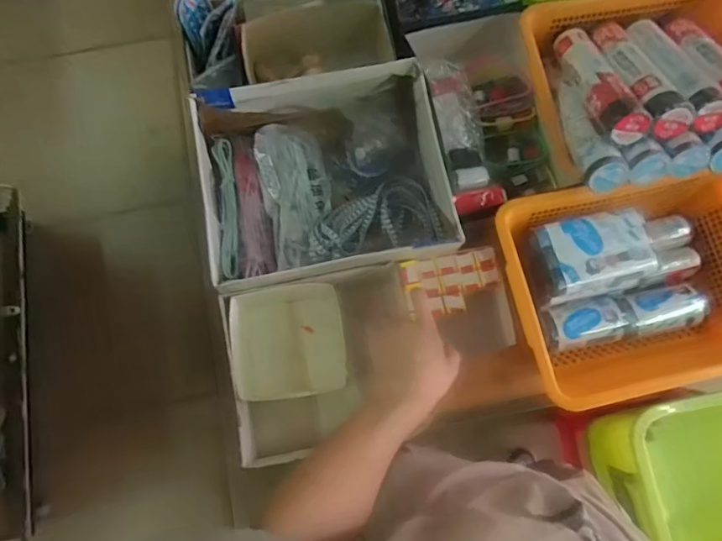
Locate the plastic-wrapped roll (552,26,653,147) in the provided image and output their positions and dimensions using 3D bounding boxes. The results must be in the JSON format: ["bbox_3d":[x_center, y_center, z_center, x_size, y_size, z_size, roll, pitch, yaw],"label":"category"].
[{"bbox_3d":[0.327,-0.266,0.719,0.054,0.048,0.233,-6,51,-1],"label":"plastic-wrapped roll"}]

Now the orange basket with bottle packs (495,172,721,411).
[{"bbox_3d":[0.383,0.014,0.730,0.357,0.119,0.256,-12,77,-3],"label":"orange basket with bottle packs"}]

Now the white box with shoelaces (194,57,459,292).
[{"bbox_3d":[-0.056,-0.133,0.766,0.330,0.115,0.290,-11,77,-2],"label":"white box with shoelaces"}]

